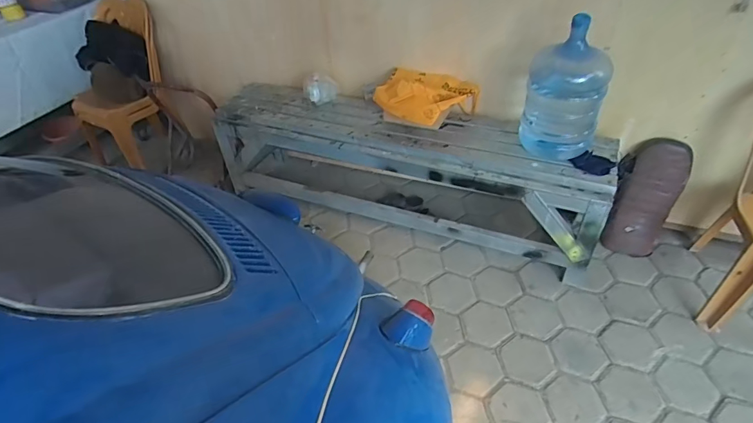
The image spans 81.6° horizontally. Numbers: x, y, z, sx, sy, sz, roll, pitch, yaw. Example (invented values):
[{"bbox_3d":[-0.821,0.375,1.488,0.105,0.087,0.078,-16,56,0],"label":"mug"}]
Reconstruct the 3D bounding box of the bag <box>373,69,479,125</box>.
[{"bbox_3d":[0.206,-0.502,1.910,0.368,0.177,0.322,23,50,28],"label":"bag"}]

